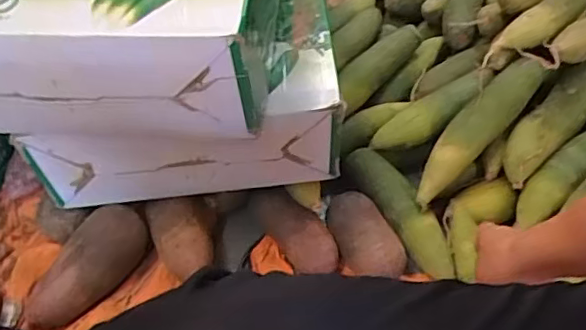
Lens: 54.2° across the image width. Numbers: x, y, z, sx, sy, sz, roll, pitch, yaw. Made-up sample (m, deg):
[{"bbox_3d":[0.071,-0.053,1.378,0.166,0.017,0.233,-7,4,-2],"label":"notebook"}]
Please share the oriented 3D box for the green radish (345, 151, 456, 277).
[{"bbox_3d":[0.138,0.061,0.755,0.061,0.045,0.207,-24,59,-21],"label":"green radish"}]

